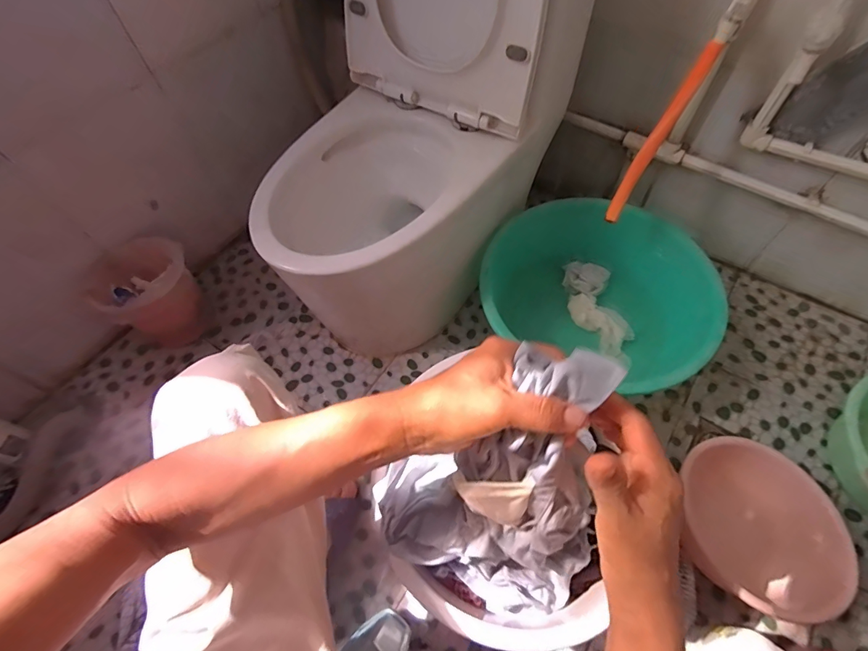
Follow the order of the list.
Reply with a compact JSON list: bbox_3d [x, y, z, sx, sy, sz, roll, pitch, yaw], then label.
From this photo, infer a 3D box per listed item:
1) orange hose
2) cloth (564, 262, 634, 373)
[{"bbox_3d":[0.405,-0.337,0.772,0.034,0.310,0.034,40,38,23],"label":"orange hose"},{"bbox_3d":[0.385,-0.032,0.998,0.116,0.033,0.279,-10,59,-4],"label":"cloth"}]

